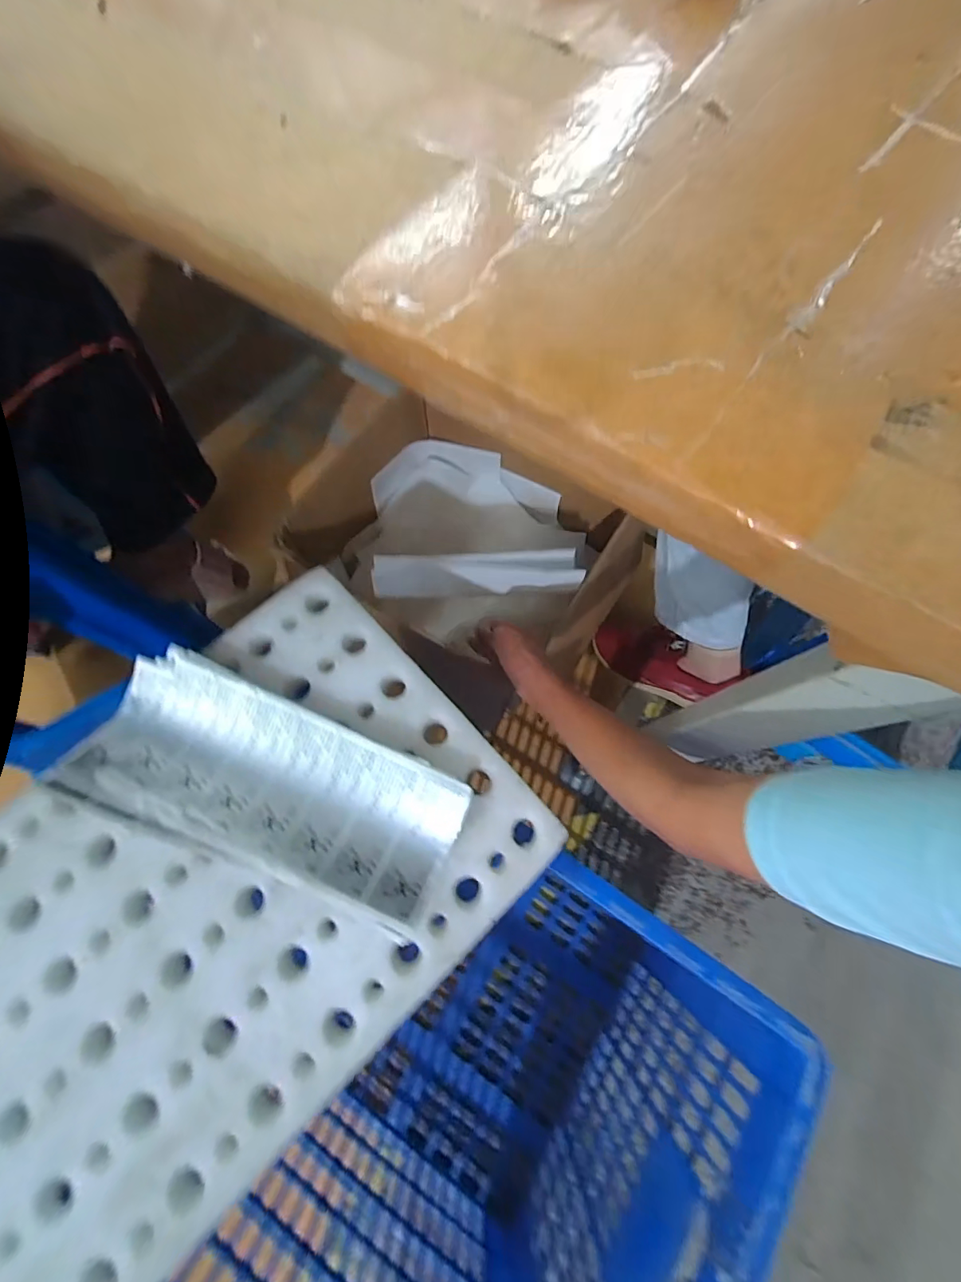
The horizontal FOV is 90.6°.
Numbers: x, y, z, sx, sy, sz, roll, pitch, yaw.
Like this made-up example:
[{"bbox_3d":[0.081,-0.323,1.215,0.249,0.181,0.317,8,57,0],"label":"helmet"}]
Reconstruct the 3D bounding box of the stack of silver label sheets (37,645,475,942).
[{"bbox_3d":[-0.185,0.122,0.417,0.331,0.034,0.138,21,70,6],"label":"stack of silver label sheets"}]

